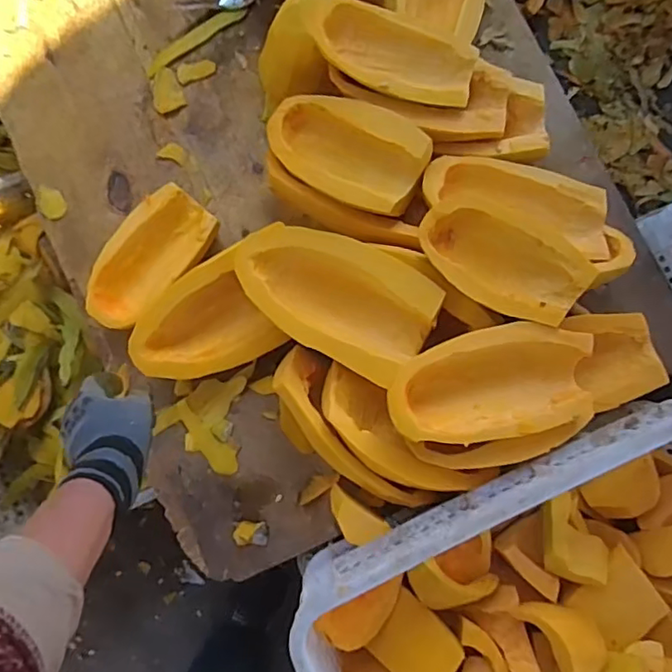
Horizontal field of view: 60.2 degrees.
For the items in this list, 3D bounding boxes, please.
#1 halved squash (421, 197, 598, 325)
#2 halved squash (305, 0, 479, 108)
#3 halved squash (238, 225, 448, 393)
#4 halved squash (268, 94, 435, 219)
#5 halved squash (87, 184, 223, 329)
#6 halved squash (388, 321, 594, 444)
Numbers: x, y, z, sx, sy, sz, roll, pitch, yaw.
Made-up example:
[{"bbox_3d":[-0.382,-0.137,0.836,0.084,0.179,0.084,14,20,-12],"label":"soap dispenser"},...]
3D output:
[{"bbox_3d":[0.178,-0.079,0.633,0.181,0.047,0.100,30,84,2],"label":"halved squash"},{"bbox_3d":[0.063,-0.331,0.678,0.206,0.041,0.100,23,83,1],"label":"halved squash"},{"bbox_3d":[-0.001,-0.046,0.643,0.220,0.040,0.123,29,84,2],"label":"halved squash"},{"bbox_3d":[0.010,-0.217,0.680,0.193,0.055,0.111,26,84,1],"label":"halved squash"},{"bbox_3d":[-0.236,-0.095,0.729,0.085,0.057,0.191,40,84,3],"label":"halved squash"},{"bbox_3d":[0.167,0.052,0.639,0.227,0.097,0.119,-10,84,-3],"label":"halved squash"}]

